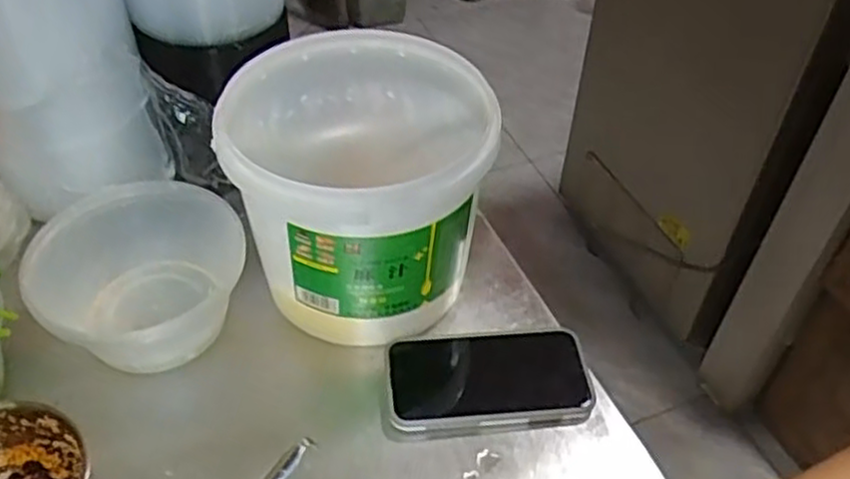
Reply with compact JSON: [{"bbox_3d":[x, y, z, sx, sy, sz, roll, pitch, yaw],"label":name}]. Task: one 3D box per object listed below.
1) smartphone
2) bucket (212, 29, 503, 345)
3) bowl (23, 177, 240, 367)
[{"bbox_3d":[0.050,0.113,0.609,0.166,0.011,0.095,-2,46,-3],"label":"smartphone"},{"bbox_3d":[-0.054,-0.042,0.637,0.205,0.183,0.213,0,46,0],"label":"bucket"},{"bbox_3d":[-0.239,0.030,0.633,0.164,0.080,0.153,0,46,0],"label":"bowl"}]

